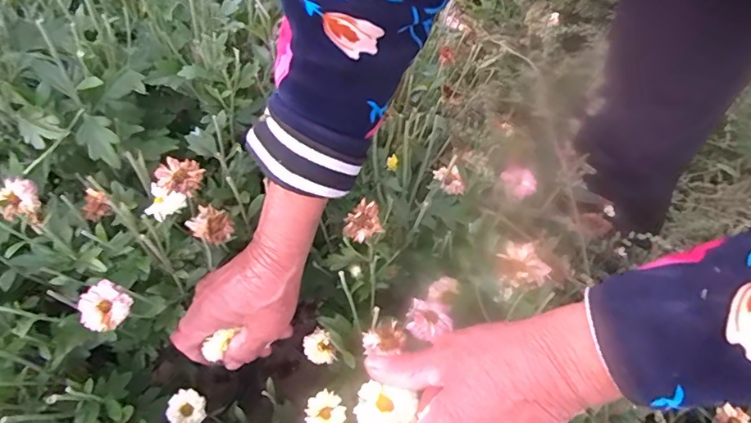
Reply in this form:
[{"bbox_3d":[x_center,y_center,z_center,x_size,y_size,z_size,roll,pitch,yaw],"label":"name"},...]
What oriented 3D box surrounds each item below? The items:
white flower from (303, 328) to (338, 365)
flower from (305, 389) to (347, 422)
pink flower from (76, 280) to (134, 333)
[{"bbox_3d":[-0.044,0.108,0.388,0.022,0.012,0.027,-30,81,-9],"label":"white flower"},{"bbox_3d":[-0.034,0.134,0.329,0.025,0.010,0.024,1,53,-1],"label":"flower"},{"bbox_3d":[-0.172,0.060,0.310,0.029,0.007,0.029,1,70,-2],"label":"pink flower"}]

